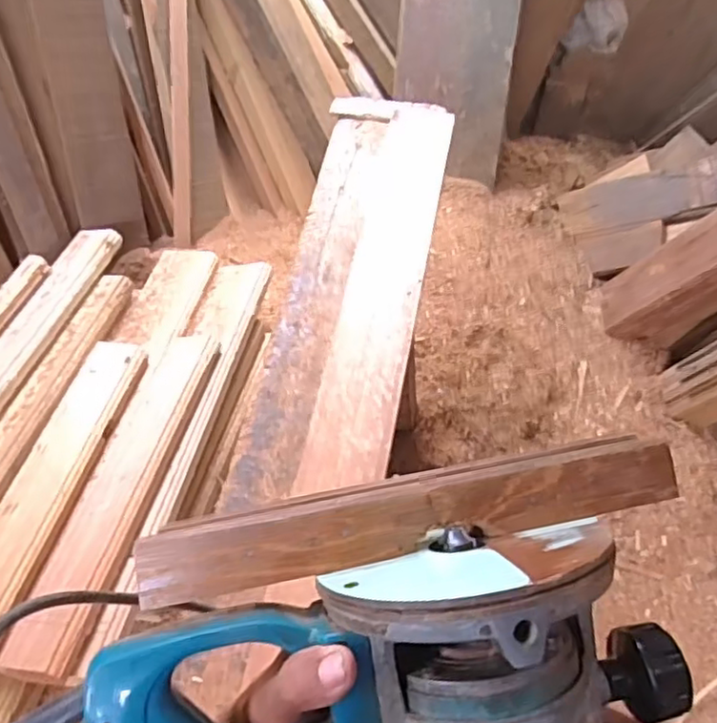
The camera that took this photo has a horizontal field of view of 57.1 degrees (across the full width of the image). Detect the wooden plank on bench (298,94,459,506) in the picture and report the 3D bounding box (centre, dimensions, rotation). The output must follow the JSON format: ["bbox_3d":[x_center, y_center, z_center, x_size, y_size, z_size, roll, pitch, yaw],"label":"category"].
[{"bbox_3d":[0.041,-0.131,0.952,0.107,0.030,0.667,10,63,5],"label":"wooden plank on bench"}]

